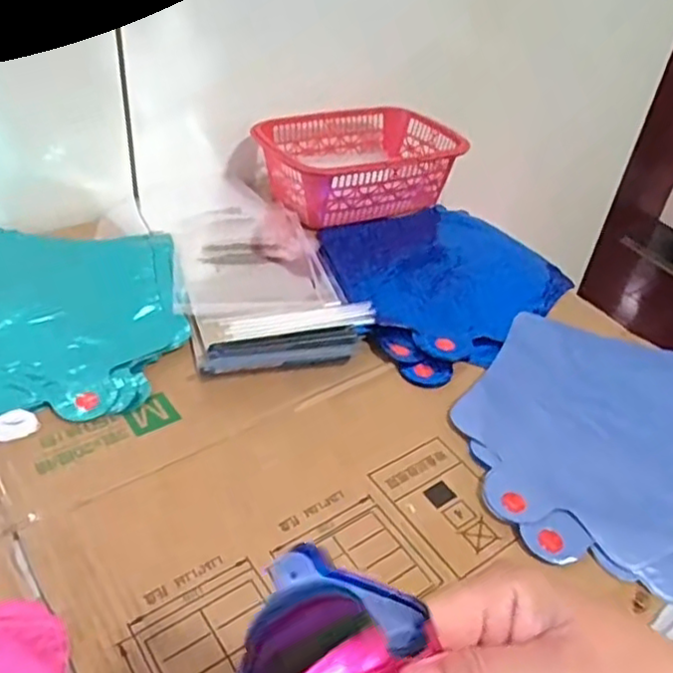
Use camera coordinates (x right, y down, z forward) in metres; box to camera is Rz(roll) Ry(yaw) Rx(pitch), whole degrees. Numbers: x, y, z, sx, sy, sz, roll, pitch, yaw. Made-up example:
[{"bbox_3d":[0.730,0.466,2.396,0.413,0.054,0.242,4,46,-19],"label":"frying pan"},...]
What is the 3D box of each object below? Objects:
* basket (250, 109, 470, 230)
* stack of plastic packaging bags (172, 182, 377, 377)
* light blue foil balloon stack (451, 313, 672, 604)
[{"bbox_3d":[0.023,-0.190,0.737,0.205,0.065,0.143,-17,44,-26],"label":"basket"},{"bbox_3d":[-0.081,-0.070,0.614,0.142,0.020,0.291,-11,41,-19],"label":"stack of plastic packaging bags"},{"bbox_3d":[0.209,0.073,0.497,0.235,0.024,0.227,-3,39,-10],"label":"light blue foil balloon stack"}]

